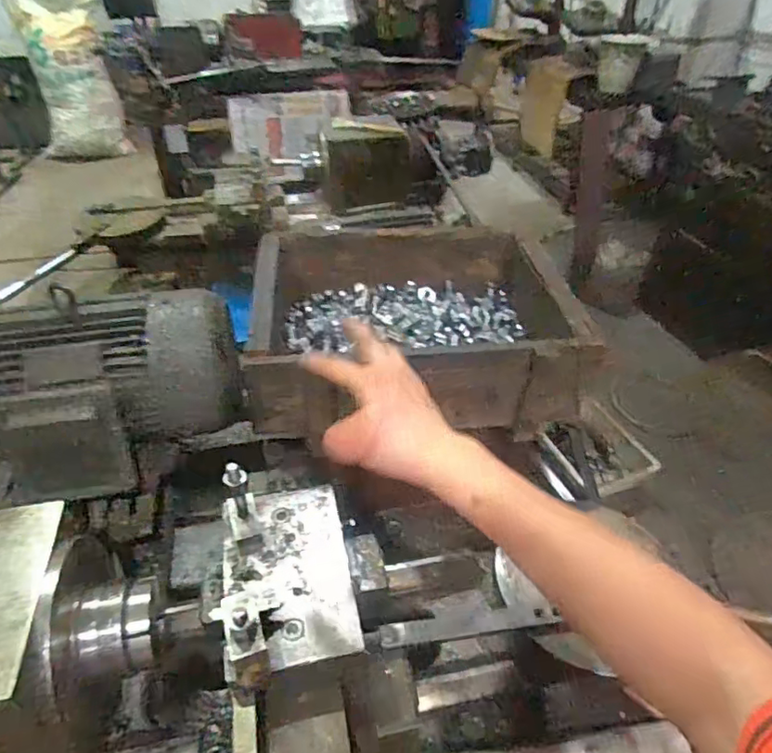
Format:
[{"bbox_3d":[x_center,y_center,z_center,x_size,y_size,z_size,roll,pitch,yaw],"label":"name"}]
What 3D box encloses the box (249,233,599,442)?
[{"bbox_3d":[0.033,-0.091,0.774,0.396,0.128,0.331,-1,39,-3],"label":"box"}]

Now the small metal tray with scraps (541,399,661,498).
[{"bbox_3d":[0.316,0.118,0.874,0.122,0.054,0.158,-16,42,-19],"label":"small metal tray with scraps"}]

